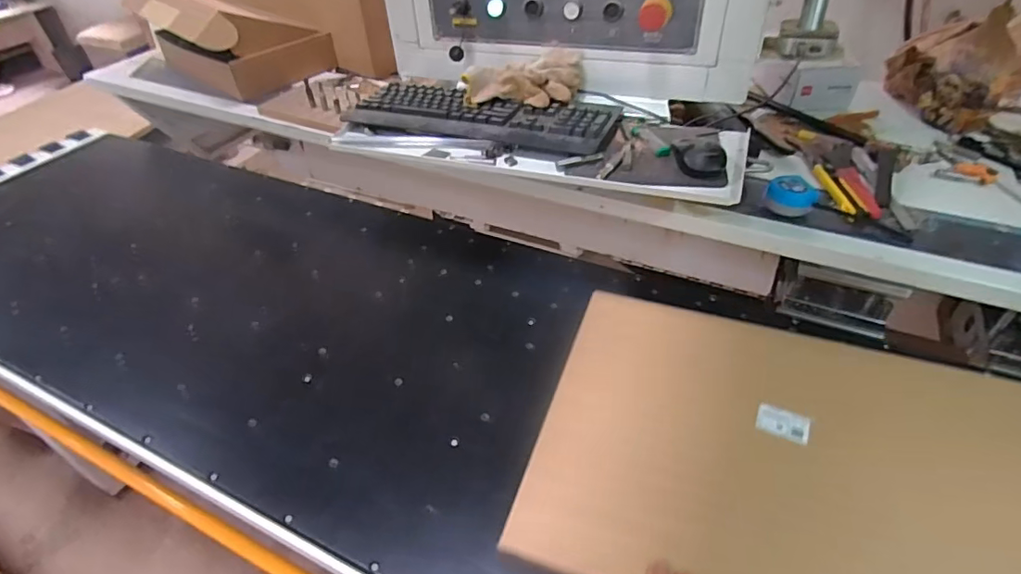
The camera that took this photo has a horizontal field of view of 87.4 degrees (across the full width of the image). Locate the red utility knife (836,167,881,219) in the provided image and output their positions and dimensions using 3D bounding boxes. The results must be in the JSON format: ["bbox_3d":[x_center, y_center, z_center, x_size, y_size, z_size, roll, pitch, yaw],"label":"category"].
[{"bbox_3d":[0.543,-0.149,0.830,0.037,0.010,0.140,2,42,3],"label":"red utility knife"}]

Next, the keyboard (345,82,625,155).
[{"bbox_3d":[-0.044,-0.283,0.870,0.427,0.035,0.147,13,44,14],"label":"keyboard"}]

